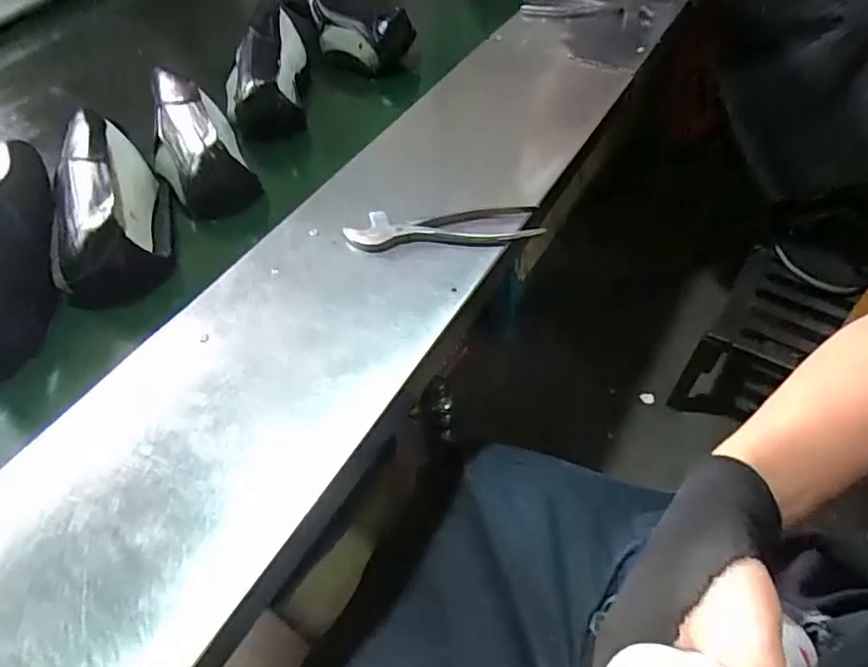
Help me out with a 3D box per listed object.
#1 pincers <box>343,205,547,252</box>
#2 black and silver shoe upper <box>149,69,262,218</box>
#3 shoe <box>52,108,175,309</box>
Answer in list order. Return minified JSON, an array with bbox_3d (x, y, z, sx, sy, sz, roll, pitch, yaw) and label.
[{"bbox_3d":[0.008,-0.109,0.572,0.191,0.029,0.048,-4,50,-2],"label":"pincers"},{"bbox_3d":[-0.287,-0.237,0.694,0.103,0.080,0.217,-20,52,-15],"label":"black and silver shoe upper"},{"bbox_3d":[-0.351,-0.151,0.624,0.101,0.087,0.256,-16,51,-12],"label":"shoe"}]

